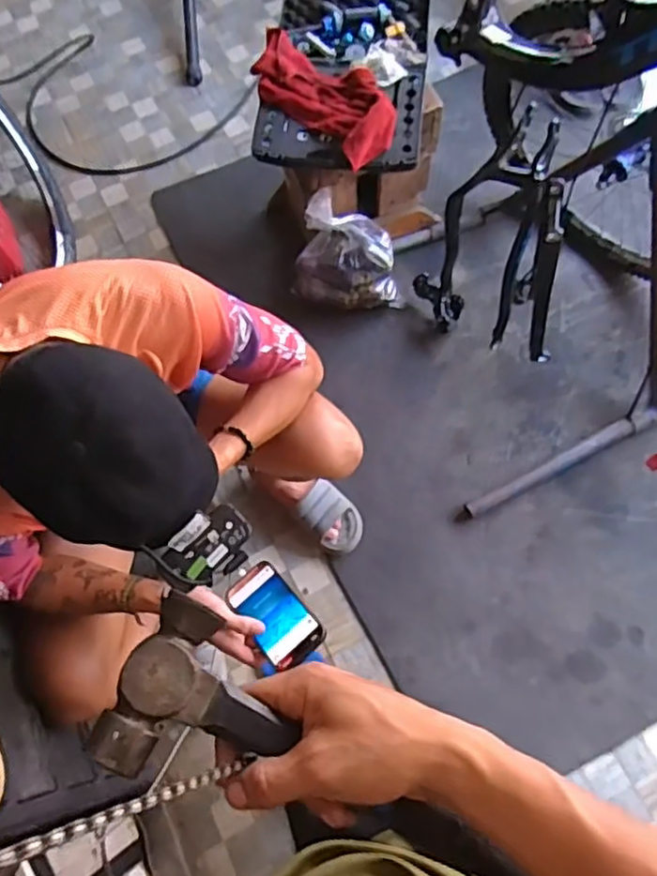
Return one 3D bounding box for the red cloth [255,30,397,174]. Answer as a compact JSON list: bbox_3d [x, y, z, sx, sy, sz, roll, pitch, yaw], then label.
[{"bbox_3d":[-0.018,-0.688,1.312,0.168,0.043,0.381,-42,72,-14],"label":"red cloth"}]

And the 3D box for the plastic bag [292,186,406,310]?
[{"bbox_3d":[0.059,-0.411,1.557,0.249,0.220,0.183,23,70,11],"label":"plastic bag"}]

